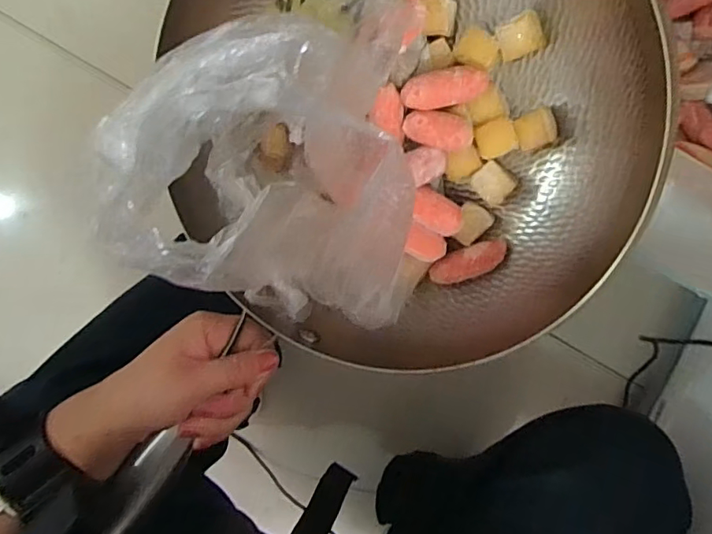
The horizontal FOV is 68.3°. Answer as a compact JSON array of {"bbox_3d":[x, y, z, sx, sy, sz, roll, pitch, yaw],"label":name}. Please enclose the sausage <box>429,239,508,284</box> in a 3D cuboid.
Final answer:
[{"bbox_3d":[0.071,-0.003,0.329,0.048,0.011,0.018,-23,91,4],"label":"sausage"}]

